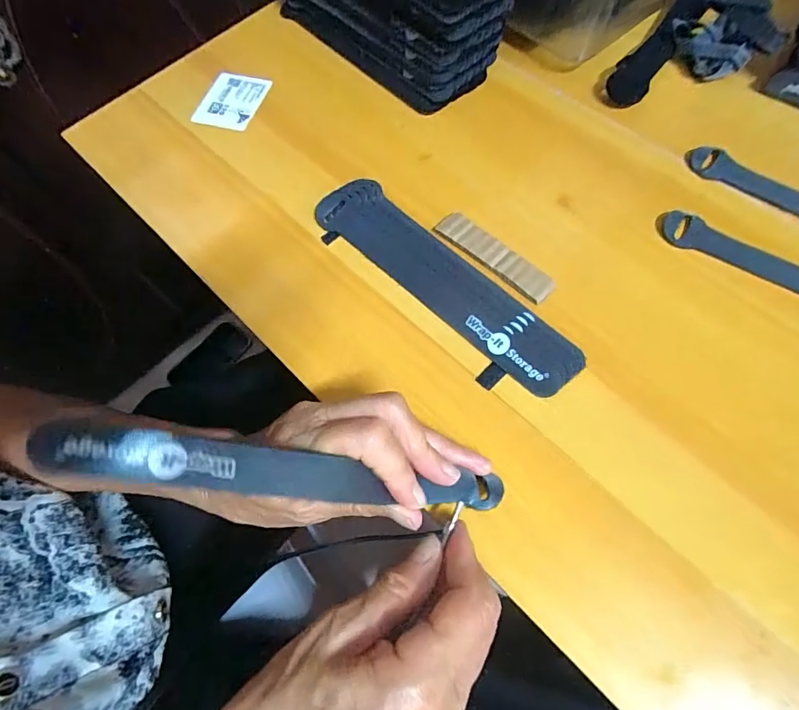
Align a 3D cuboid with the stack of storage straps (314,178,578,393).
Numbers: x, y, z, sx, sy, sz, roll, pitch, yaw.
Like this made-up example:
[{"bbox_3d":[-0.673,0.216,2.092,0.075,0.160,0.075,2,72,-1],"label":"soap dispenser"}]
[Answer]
[{"bbox_3d":[0.023,-0.048,0.294,0.051,0.008,0.202,-42,71,-13],"label":"stack of storage straps"}]

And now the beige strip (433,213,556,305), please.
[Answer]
[{"bbox_3d":[0.062,-0.066,0.298,0.086,0.004,0.021,39,75,17],"label":"beige strip"}]

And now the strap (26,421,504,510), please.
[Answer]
[{"bbox_3d":[-0.037,0.053,0.195,0.192,0.013,0.017,15,64,-26],"label":"strap"}]

